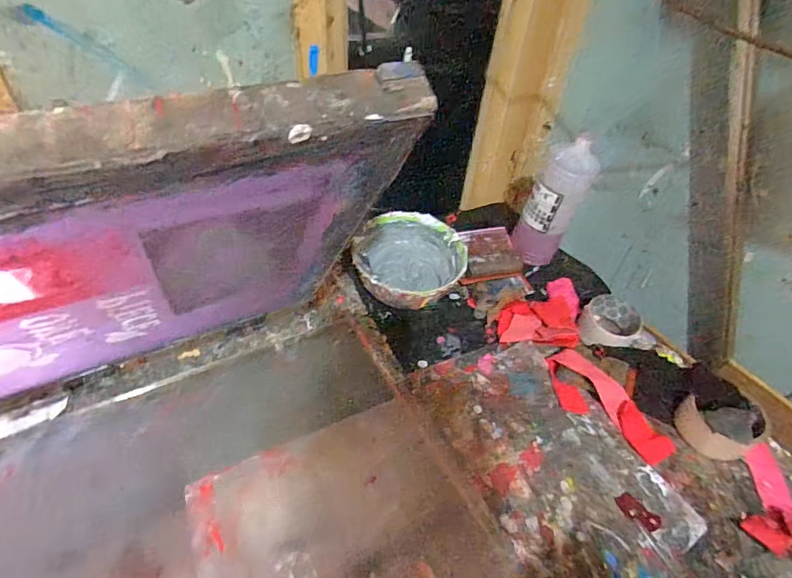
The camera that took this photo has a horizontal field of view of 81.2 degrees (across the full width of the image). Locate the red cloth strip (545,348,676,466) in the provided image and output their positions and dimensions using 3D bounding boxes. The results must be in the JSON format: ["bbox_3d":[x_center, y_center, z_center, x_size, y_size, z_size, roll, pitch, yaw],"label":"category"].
[{"bbox_3d":[0.285,0.153,0.627,0.068,0.023,0.182,-30,53,-31],"label":"red cloth strip"}]

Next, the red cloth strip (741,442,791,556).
[{"bbox_3d":[0.471,0.253,0.539,0.106,0.022,0.141,23,47,18],"label":"red cloth strip"}]

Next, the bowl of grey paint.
[{"bbox_3d":[0.024,-0.032,0.740,0.161,0.101,0.171,2,44,-2],"label":"bowl of grey paint"}]

